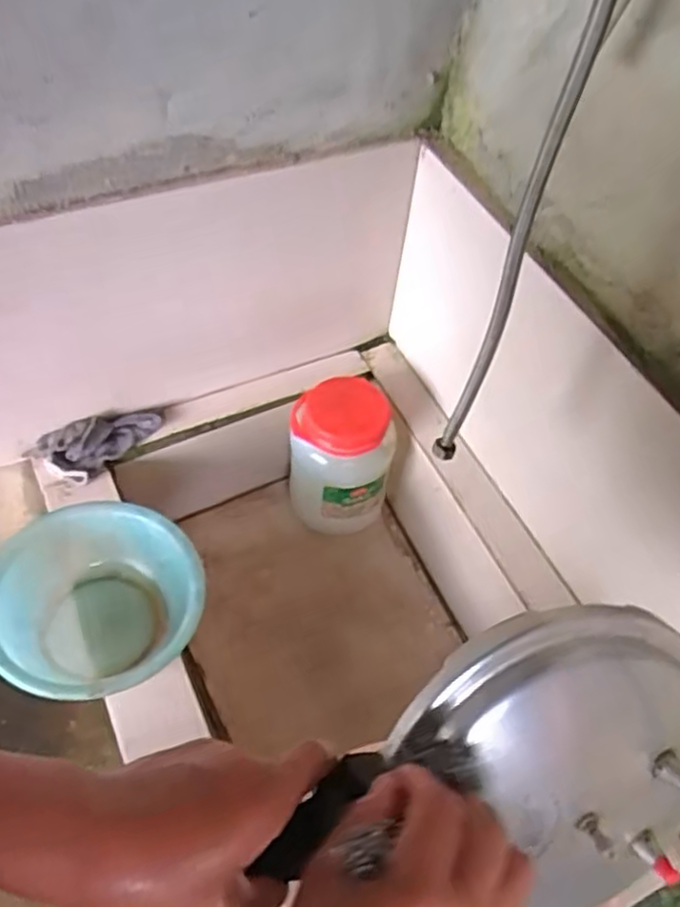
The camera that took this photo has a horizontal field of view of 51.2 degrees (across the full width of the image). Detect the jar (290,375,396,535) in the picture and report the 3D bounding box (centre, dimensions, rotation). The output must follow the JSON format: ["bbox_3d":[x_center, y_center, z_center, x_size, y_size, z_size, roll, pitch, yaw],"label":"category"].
[{"bbox_3d":[-0.001,0.018,1.224,0.165,0.278,0.154,1,55,-2],"label":"jar"}]

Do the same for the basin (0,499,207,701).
[{"bbox_3d":[-0.303,0.190,0.890,0.251,0.124,0.244,1,55,-2],"label":"basin"}]

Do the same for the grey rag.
[{"bbox_3d":[-0.371,-0.015,1.096,0.192,0.040,0.078,-21,58,-17],"label":"grey rag"}]

